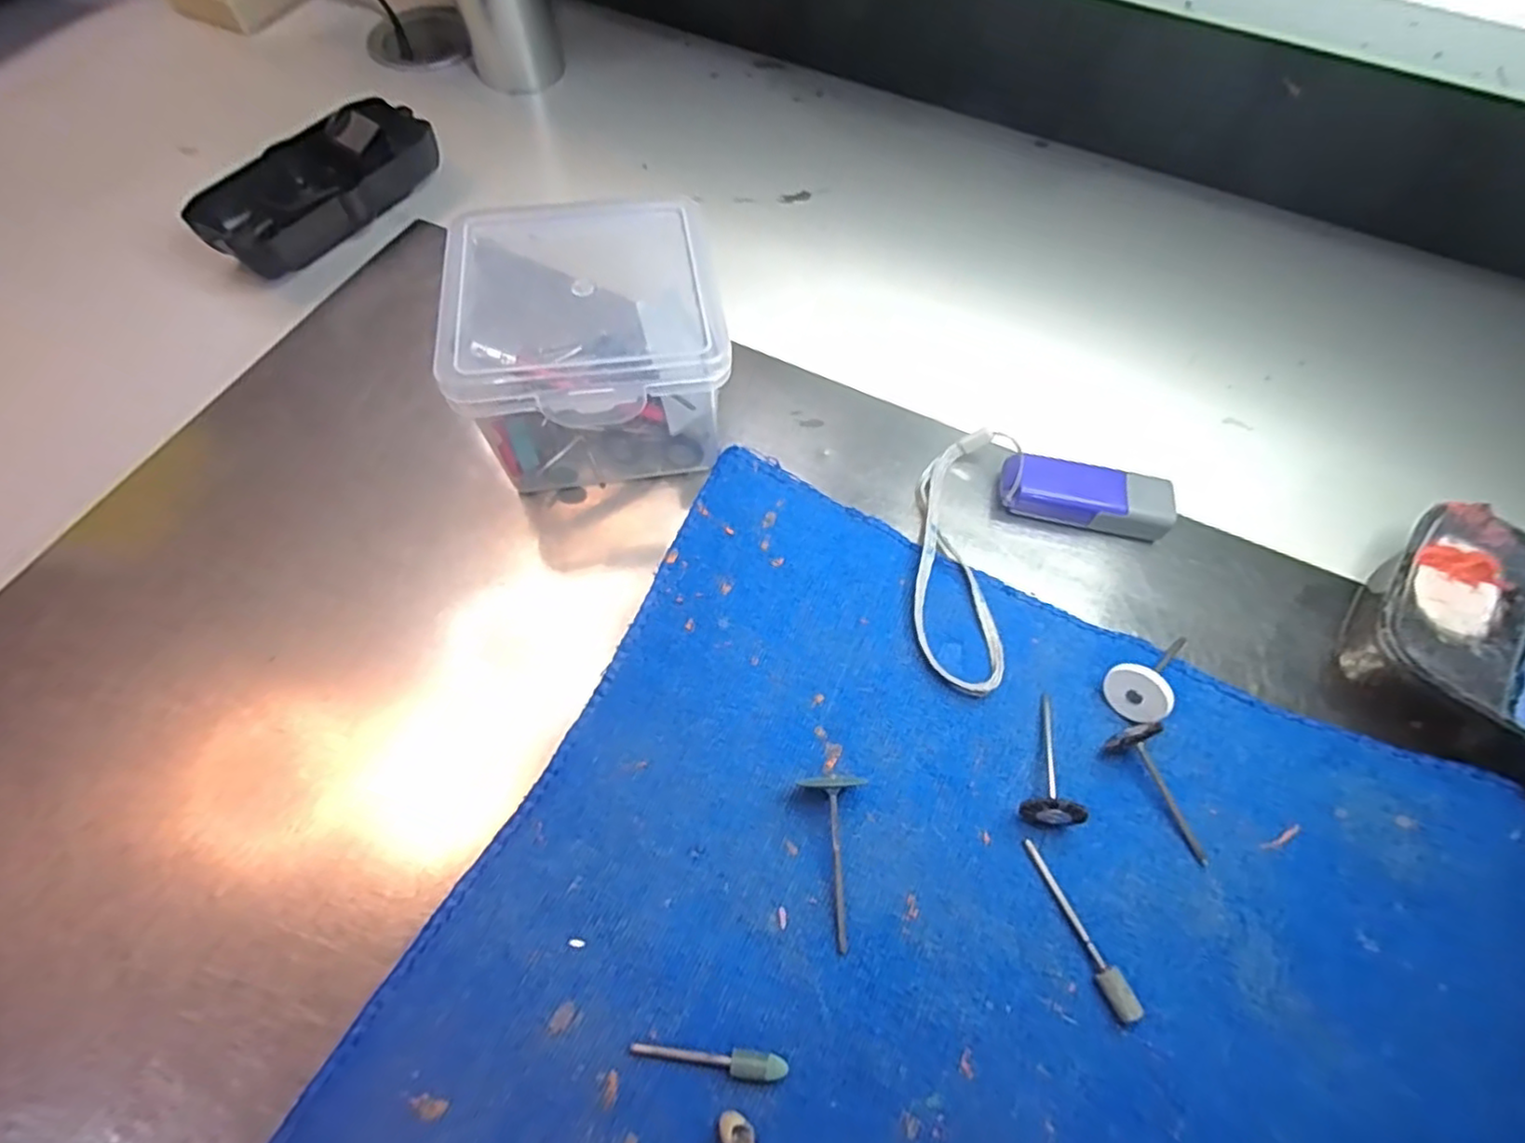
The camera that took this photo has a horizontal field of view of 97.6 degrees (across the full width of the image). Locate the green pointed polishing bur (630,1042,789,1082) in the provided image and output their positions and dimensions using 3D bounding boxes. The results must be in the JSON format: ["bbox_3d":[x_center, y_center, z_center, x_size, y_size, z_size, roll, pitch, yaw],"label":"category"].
[{"bbox_3d":[-0.014,0.127,0.175,0.040,0.006,0.006,6,63,2],"label":"green pointed polishing bur"}]

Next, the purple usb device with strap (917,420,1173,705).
[{"bbox_3d":[0.089,-0.017,0.245,0.114,0.012,0.076,-36,72,-17],"label":"purple usb device with strap"}]

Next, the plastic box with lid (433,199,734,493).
[{"bbox_3d":[-0.061,-0.083,0.248,0.088,0.074,0.091,-7,66,-5],"label":"plastic box with lid"}]

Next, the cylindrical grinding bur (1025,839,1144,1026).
[{"bbox_3d":[0.091,0.101,0.190,0.007,0.008,0.048,-19,65,-11],"label":"cylindrical grinding bur"}]

